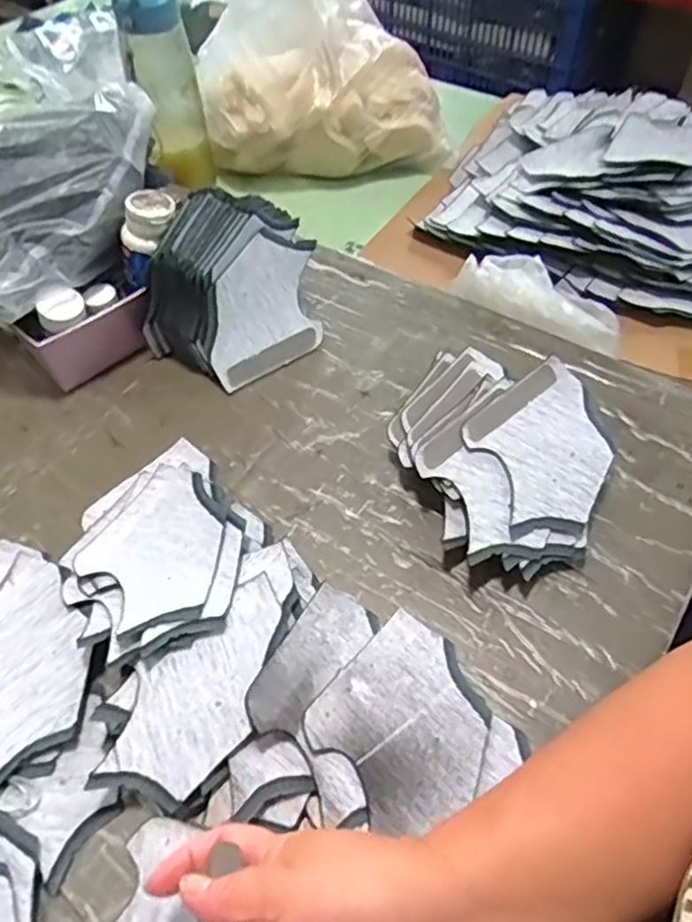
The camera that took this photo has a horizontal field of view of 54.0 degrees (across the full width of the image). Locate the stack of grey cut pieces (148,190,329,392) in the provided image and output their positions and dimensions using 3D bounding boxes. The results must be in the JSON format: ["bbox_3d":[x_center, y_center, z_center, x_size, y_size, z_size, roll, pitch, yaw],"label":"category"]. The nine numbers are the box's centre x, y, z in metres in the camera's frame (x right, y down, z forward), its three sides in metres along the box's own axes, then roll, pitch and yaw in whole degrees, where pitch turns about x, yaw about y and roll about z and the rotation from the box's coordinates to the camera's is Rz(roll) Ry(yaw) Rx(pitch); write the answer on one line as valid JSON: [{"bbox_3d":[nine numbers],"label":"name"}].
[{"bbox_3d":[-0.089,-0.151,0.588,0.117,0.112,0.140,27,59,23],"label":"stack of grey cut pieces"}]

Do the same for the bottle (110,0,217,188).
[{"bbox_3d":[-0.191,-0.403,0.725,0.064,0.214,0.063,-5,52,1],"label":"bottle"}]

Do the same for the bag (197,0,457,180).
[{"bbox_3d":[-0.045,-0.514,0.830,0.288,0.237,0.244,-14,52,-7],"label":"bag"}]

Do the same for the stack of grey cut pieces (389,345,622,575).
[{"bbox_3d":[0.118,-0.011,0.512,0.141,0.048,0.191,-19,53,-10],"label":"stack of grey cut pieces"}]

